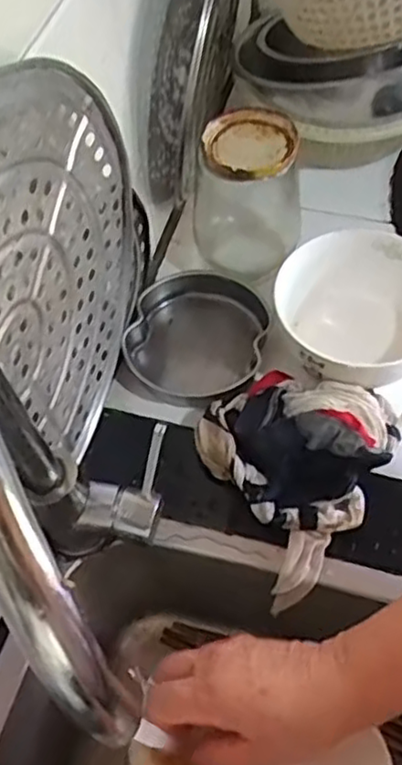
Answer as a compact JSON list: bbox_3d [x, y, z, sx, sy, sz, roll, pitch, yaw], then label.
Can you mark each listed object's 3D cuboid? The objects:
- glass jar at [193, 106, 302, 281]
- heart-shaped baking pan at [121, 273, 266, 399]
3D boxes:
[{"bbox_3d":[0.047,-0.172,0.659,0.088,0.166,0.087,-2,58,3],"label":"glass jar"},{"bbox_3d":[-0.003,-0.037,0.663,0.123,0.066,0.130,11,60,11],"label":"heart-shaped baking pan"}]

